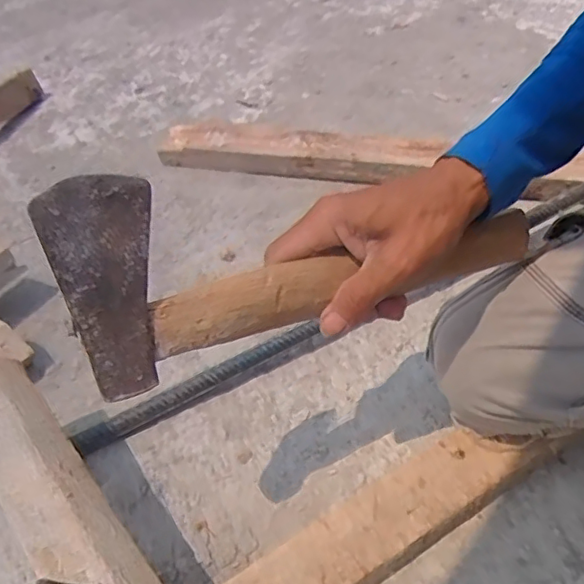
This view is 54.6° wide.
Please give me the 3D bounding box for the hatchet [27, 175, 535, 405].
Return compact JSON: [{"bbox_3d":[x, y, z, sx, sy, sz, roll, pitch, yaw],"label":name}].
[{"bbox_3d":[0.027,-0.015,0.359,0.335,0.096,0.054,-7,42,-28],"label":"hatchet"}]

